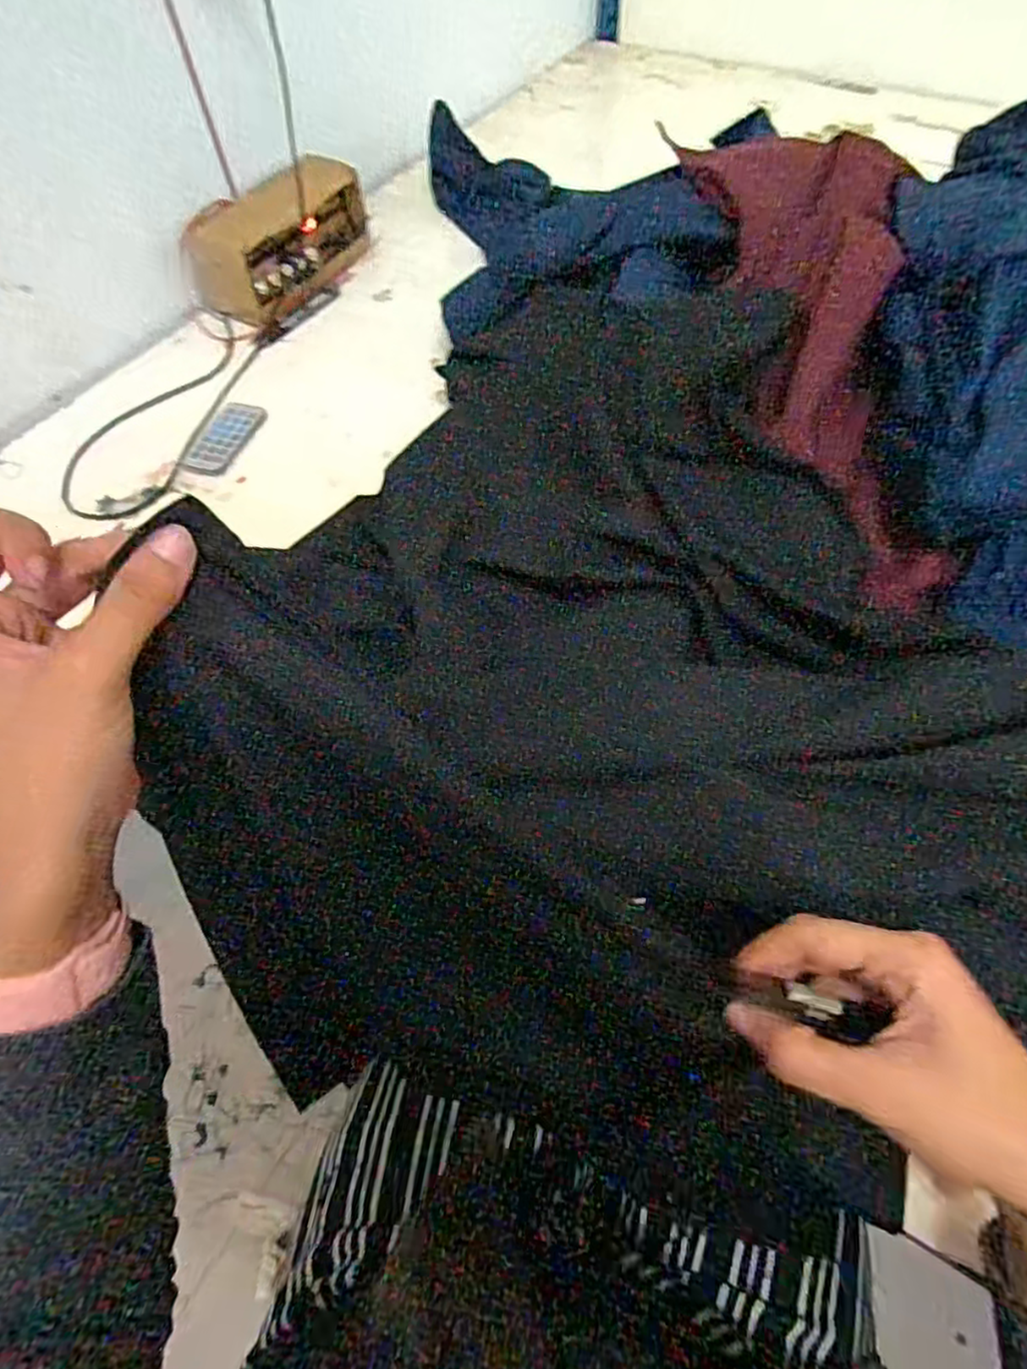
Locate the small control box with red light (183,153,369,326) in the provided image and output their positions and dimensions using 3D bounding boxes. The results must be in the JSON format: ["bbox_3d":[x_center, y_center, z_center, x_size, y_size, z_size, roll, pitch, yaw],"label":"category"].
[{"bbox_3d":[-0.237,-0.458,0.687,0.071,0.083,0.193,37,67,21],"label":"small control box with red light"}]

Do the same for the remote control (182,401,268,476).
[{"bbox_3d":[-0.255,-0.218,0.594,0.045,0.005,0.088,14,61,10],"label":"remote control"}]

